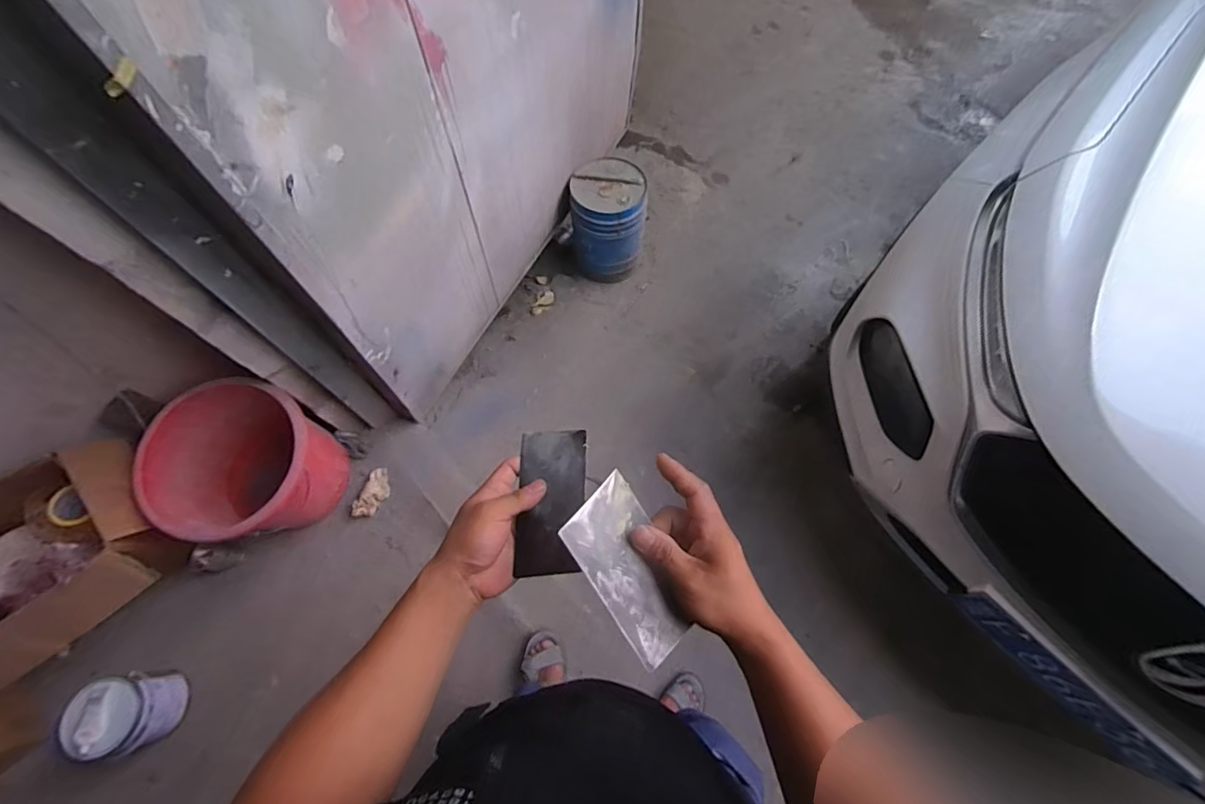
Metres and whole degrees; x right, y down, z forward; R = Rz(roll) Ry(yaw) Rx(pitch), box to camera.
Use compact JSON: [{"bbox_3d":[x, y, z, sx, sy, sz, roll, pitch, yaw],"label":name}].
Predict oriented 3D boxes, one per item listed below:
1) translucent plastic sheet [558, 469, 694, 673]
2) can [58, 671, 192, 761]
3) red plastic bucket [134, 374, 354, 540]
[{"bbox_3d":[0.024,0.132,0.403,0.074,0.005,0.133,-32,88,-34],"label":"translucent plastic sheet"},{"bbox_3d":[-1.059,0.690,1.125,0.141,0.151,0.157,-5,66,-2],"label":"can"},{"bbox_3d":[-0.845,0.172,1.224,0.348,0.318,0.348,0,66,0],"label":"red plastic bucket"}]

